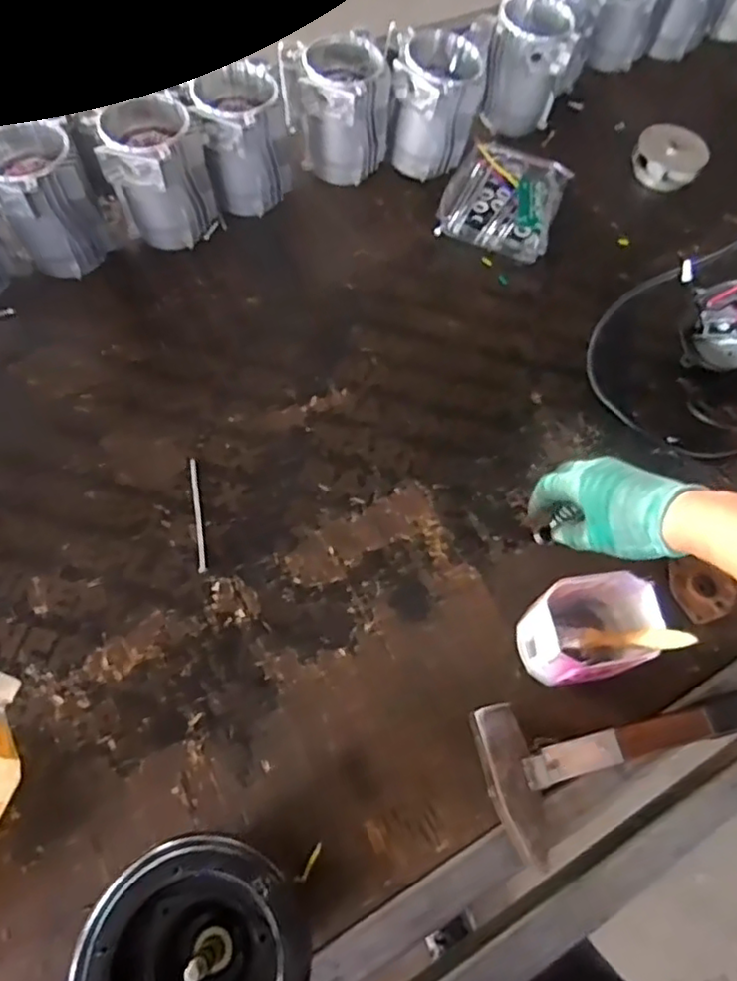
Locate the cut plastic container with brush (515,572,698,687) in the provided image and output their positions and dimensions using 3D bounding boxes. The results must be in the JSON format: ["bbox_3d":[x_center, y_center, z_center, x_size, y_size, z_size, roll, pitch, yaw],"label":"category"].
[{"bbox_3d":[0.187,0.123,0.538,0.093,0.117,0.081,-11,66,-9],"label":"cut plastic container with brush"}]

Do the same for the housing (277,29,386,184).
[{"bbox_3d":[-0.040,-0.484,0.802,0.123,0.142,0.107,-12,66,-9],"label":"housing"}]

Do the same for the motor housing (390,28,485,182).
[{"bbox_3d":[0.087,-0.494,0.811,0.102,0.147,0.102,1,65,-3],"label":"motor housing"}]

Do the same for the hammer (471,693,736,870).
[{"bbox_3d":[0.257,0.221,0.535,0.325,0.042,0.120,-9,66,-8],"label":"hammer"}]

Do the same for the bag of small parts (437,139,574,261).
[{"bbox_3d":[0.183,-0.396,0.833,0.147,0.040,0.178,20,65,6],"label":"bag of small parts"}]

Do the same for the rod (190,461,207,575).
[{"bbox_3d":[-0.170,0.022,0.618,0.007,0.004,0.123,-9,66,-8],"label":"rod"}]

